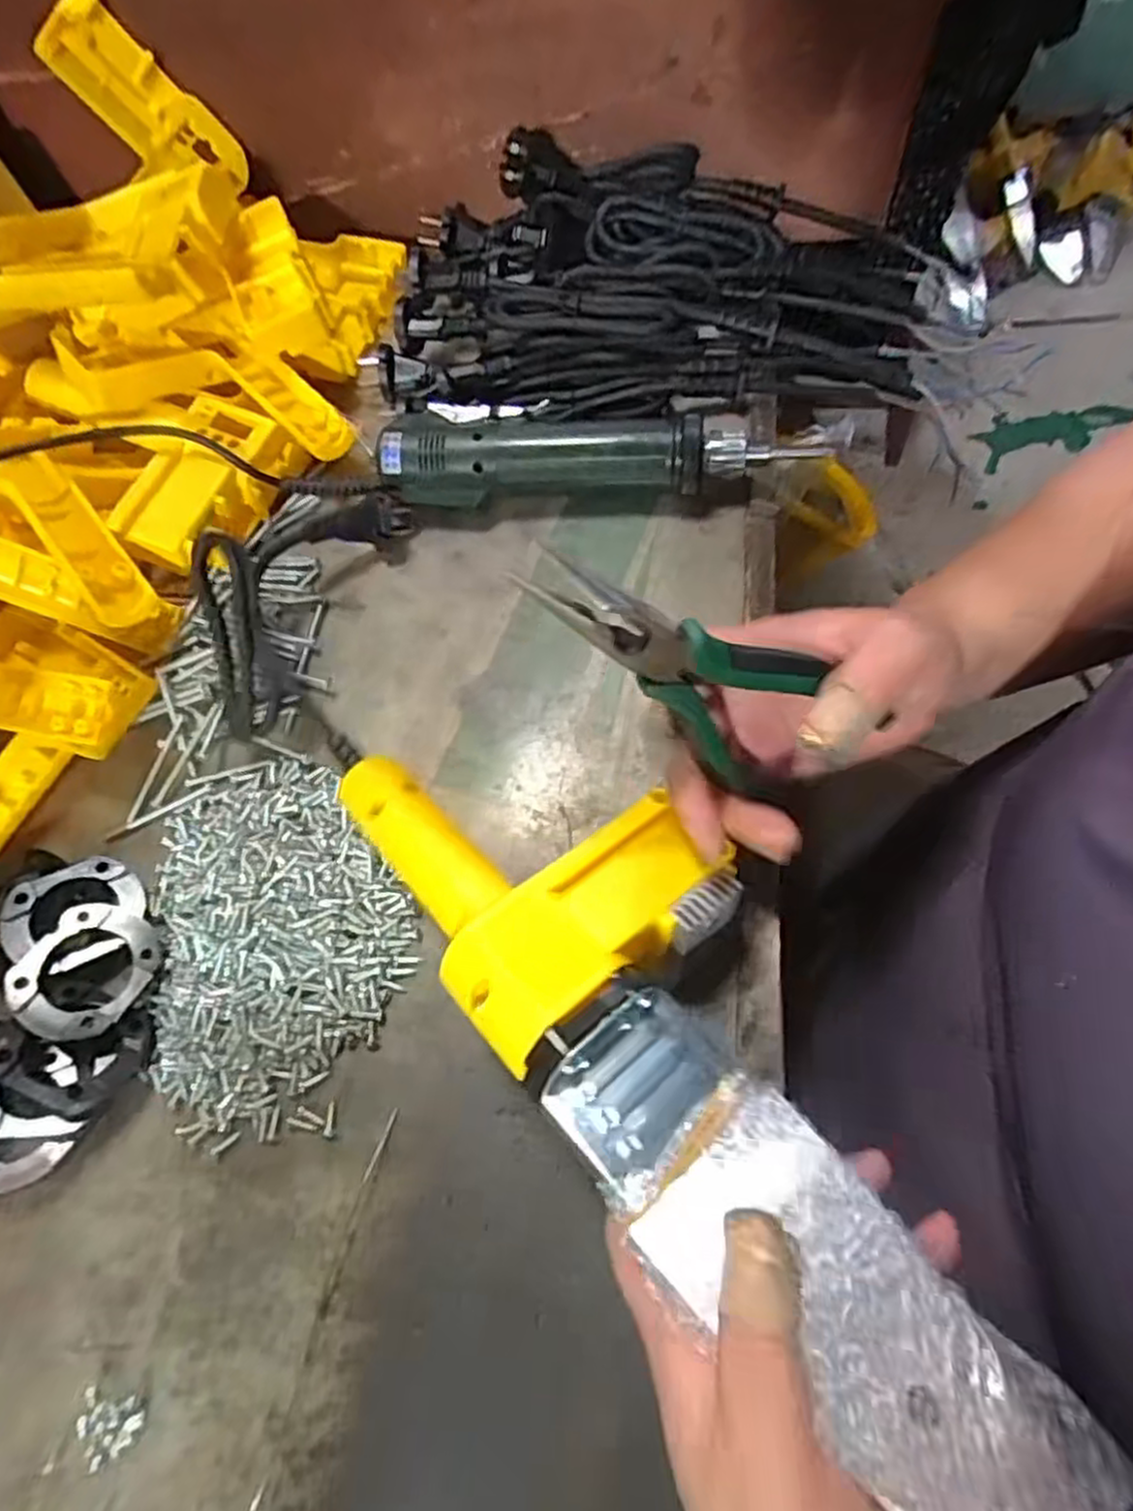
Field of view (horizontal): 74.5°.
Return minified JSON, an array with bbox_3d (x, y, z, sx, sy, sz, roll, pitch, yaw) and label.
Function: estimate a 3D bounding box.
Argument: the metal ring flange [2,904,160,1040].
[{"bbox_3d":[-0.212,0.095,0.331,0.047,0.006,0.058,36,51,-11],"label":"metal ring flange"}]

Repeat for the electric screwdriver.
[{"bbox_3d":[0.014,-0.167,0.411,0.233,0.033,0.042,-2,66,7],"label":"electric screwdriver"}]

